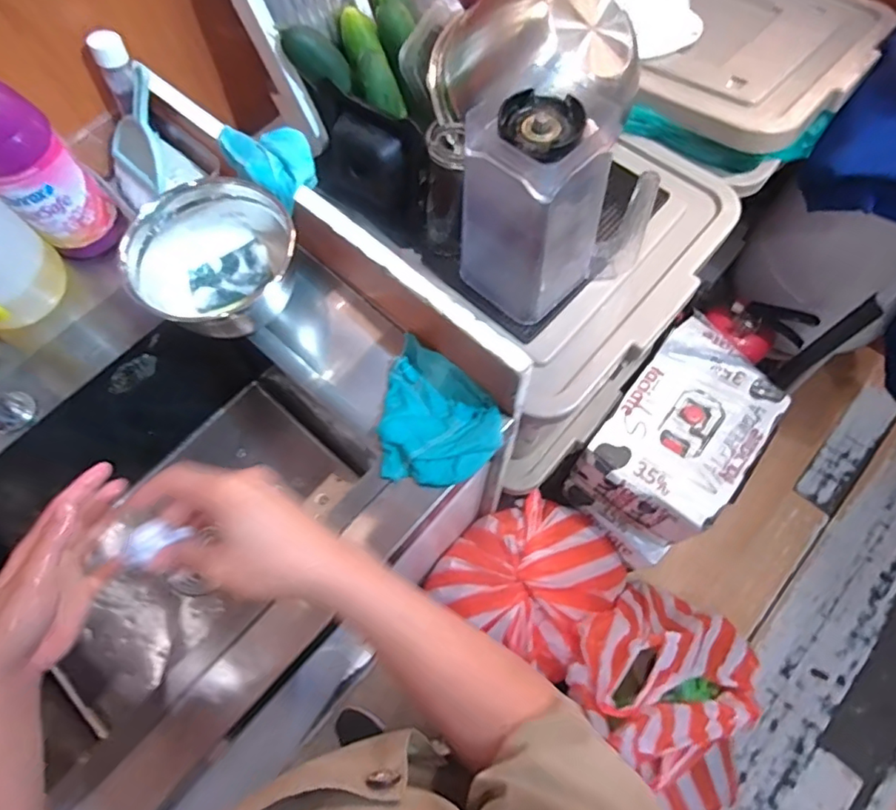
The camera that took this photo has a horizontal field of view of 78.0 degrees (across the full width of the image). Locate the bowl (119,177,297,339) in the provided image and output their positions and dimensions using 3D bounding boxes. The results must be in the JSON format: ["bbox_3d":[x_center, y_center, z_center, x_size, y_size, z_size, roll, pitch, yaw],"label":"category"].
[{"bbox_3d":[-0.239,-0.148,0.581,0.166,0.070,0.158,-1,68,2],"label":"bowl"}]

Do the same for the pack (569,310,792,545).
[{"bbox_3d":[0.432,0.054,1.049,0.229,0.192,0.339,33,73,14],"label":"pack"}]

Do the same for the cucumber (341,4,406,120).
[{"bbox_3d":[-0.093,-0.401,0.654,0.048,0.035,0.125,-25,96,-8],"label":"cucumber"}]

